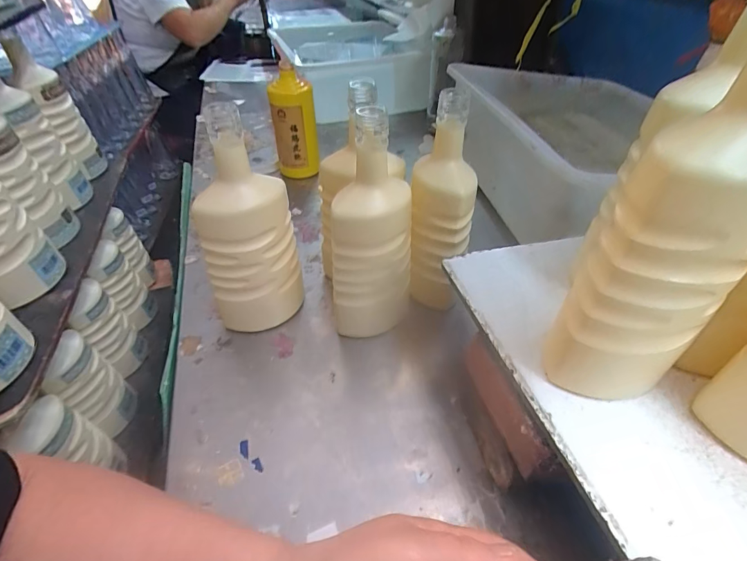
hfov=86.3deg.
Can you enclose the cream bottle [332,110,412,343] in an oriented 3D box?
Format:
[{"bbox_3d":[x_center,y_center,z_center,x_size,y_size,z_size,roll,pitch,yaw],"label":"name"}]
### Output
[{"bbox_3d":[0.000,-0.045,0.431,0.080,0.251,0.068,4,42,6],"label":"cream bottle"}]

